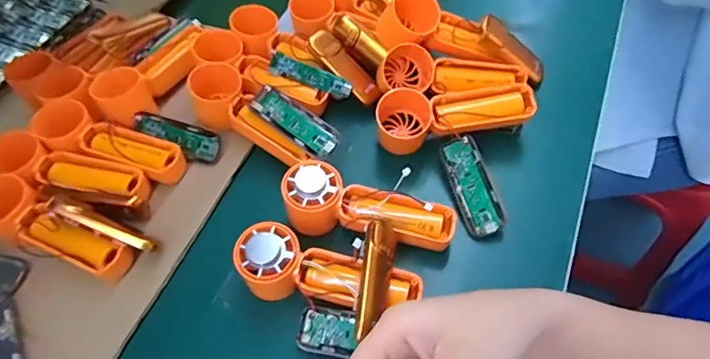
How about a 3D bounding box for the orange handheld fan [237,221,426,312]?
[{"bbox_3d":[-0.019,0.065,0.326,0.125,0.034,0.049,15,60,-2],"label":"orange handheld fan"}]

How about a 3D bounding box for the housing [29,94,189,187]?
[{"bbox_3d":[-0.205,-0.030,0.403,0.128,0.043,0.044,15,60,14],"label":"housing"}]

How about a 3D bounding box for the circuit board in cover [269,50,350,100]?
[{"bbox_3d":[-0.041,-0.093,0.430,0.077,0.020,0.007,24,21,5],"label":"circuit board in cover"}]

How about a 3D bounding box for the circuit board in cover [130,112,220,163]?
[{"bbox_3d":[-0.155,-0.037,0.413,0.079,0.006,0.027,18,85,5],"label":"circuit board in cover"}]

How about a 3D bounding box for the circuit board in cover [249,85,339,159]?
[{"bbox_3d":[-0.049,-0.048,0.393,0.080,0.007,0.029,36,75,10],"label":"circuit board in cover"}]

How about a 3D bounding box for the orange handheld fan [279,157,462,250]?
[{"bbox_3d":[0.011,0.023,0.357,0.127,0.045,0.047,8,59,10],"label":"orange handheld fan"}]

